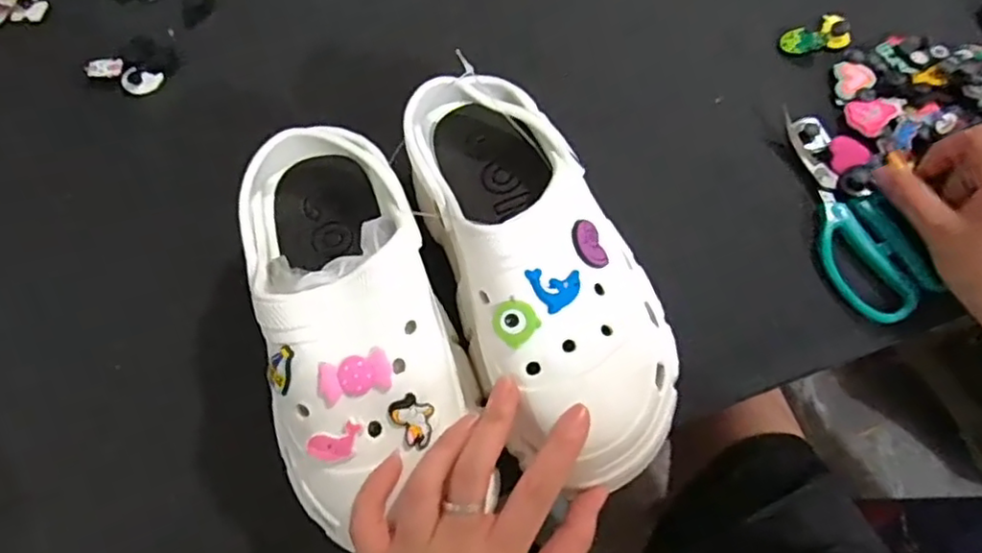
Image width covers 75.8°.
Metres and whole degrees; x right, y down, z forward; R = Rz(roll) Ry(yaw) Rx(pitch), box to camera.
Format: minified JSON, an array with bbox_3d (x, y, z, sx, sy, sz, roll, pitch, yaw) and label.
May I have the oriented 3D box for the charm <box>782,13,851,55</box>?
[{"bbox_3d":[0.240,-0.179,0.465,0.048,0.012,0.031,-7,69,0],"label":"charm"}]

